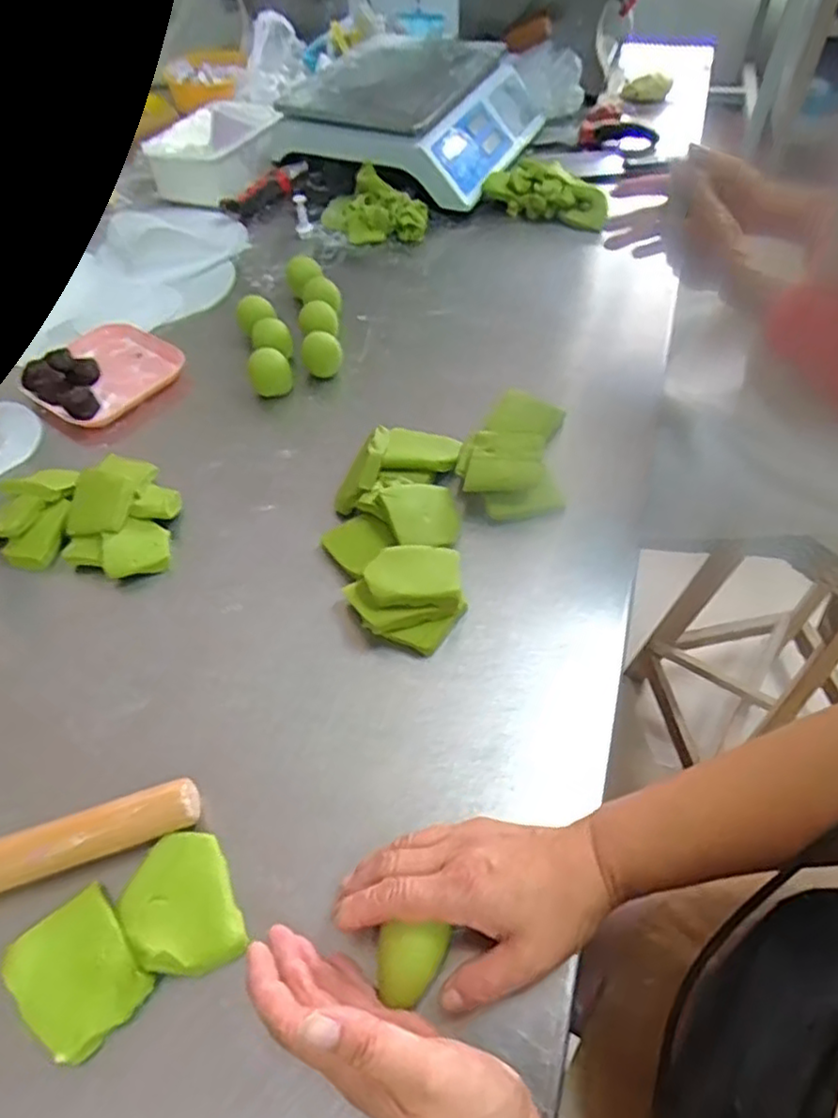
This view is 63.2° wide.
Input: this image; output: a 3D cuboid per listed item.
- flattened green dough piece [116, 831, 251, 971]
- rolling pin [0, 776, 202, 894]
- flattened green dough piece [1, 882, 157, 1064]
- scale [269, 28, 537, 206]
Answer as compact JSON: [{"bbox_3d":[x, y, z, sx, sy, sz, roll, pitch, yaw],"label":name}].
[{"bbox_3d":[-0.146,0.204,0.407,0.063,0.015,0.081,-23,54,-15],"label":"flattened green dough piece"},{"bbox_3d":[-0.285,0.200,0.420,0.296,0.034,0.029,-16,52,-10],"label":"rolling pin"},{"bbox_3d":[-0.196,0.237,0.392,0.060,0.013,0.076,-39,59,-25],"label":"flattened green dough piece"},{"bbox_3d":[-0.002,-0.727,1.090,0.317,0.122,0.422,14,54,14],"label":"scale"}]

